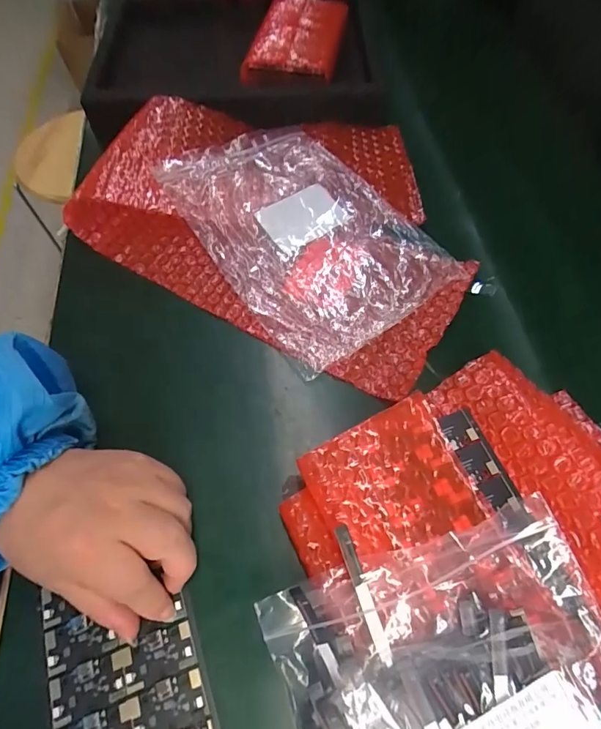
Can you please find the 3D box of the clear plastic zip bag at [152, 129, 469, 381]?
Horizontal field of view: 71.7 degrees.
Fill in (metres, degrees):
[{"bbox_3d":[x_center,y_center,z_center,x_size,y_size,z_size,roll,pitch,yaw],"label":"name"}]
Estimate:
[{"bbox_3d":[0.000,-0.117,0.349,0.156,0.022,0.233,-31,65,-16],"label":"clear plastic zip bag"}]

